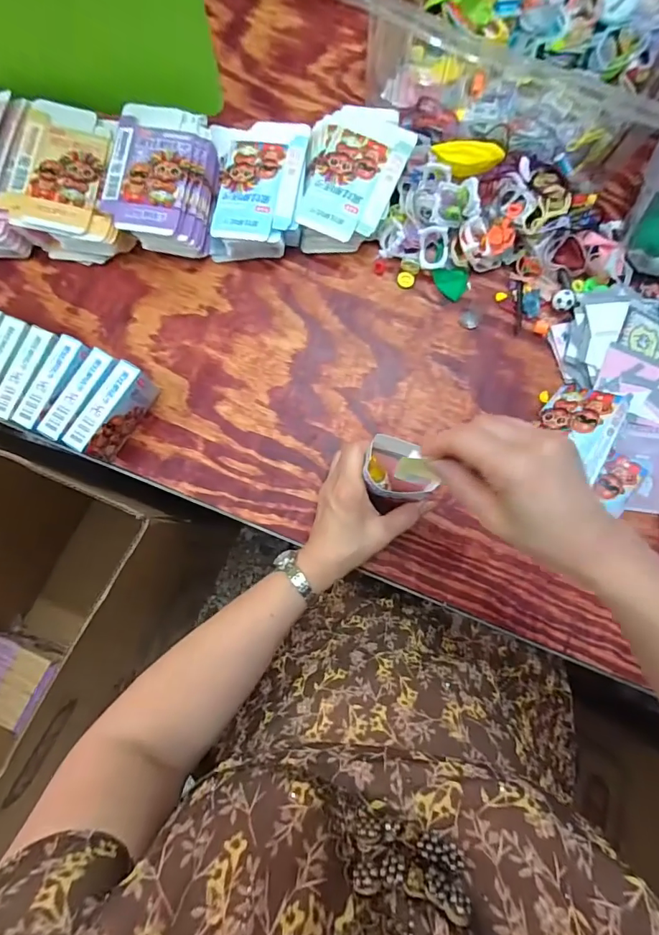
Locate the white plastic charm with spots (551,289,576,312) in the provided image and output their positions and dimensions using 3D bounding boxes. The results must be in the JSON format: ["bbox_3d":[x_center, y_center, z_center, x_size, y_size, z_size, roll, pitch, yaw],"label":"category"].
[{"bbox_3d":[0.259,-0.184,0.514,0.020,0.017,0.022,0,80,-1],"label":"white plastic charm with spots"}]

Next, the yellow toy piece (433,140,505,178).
[{"bbox_3d":[0.144,-0.324,0.484,0.068,0.026,0.023,5,80,0],"label":"yellow toy piece"}]

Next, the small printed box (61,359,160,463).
[{"bbox_3d":[-0.206,-0.052,0.455,0.024,0.070,0.092,31,81,5],"label":"small printed box"}]

